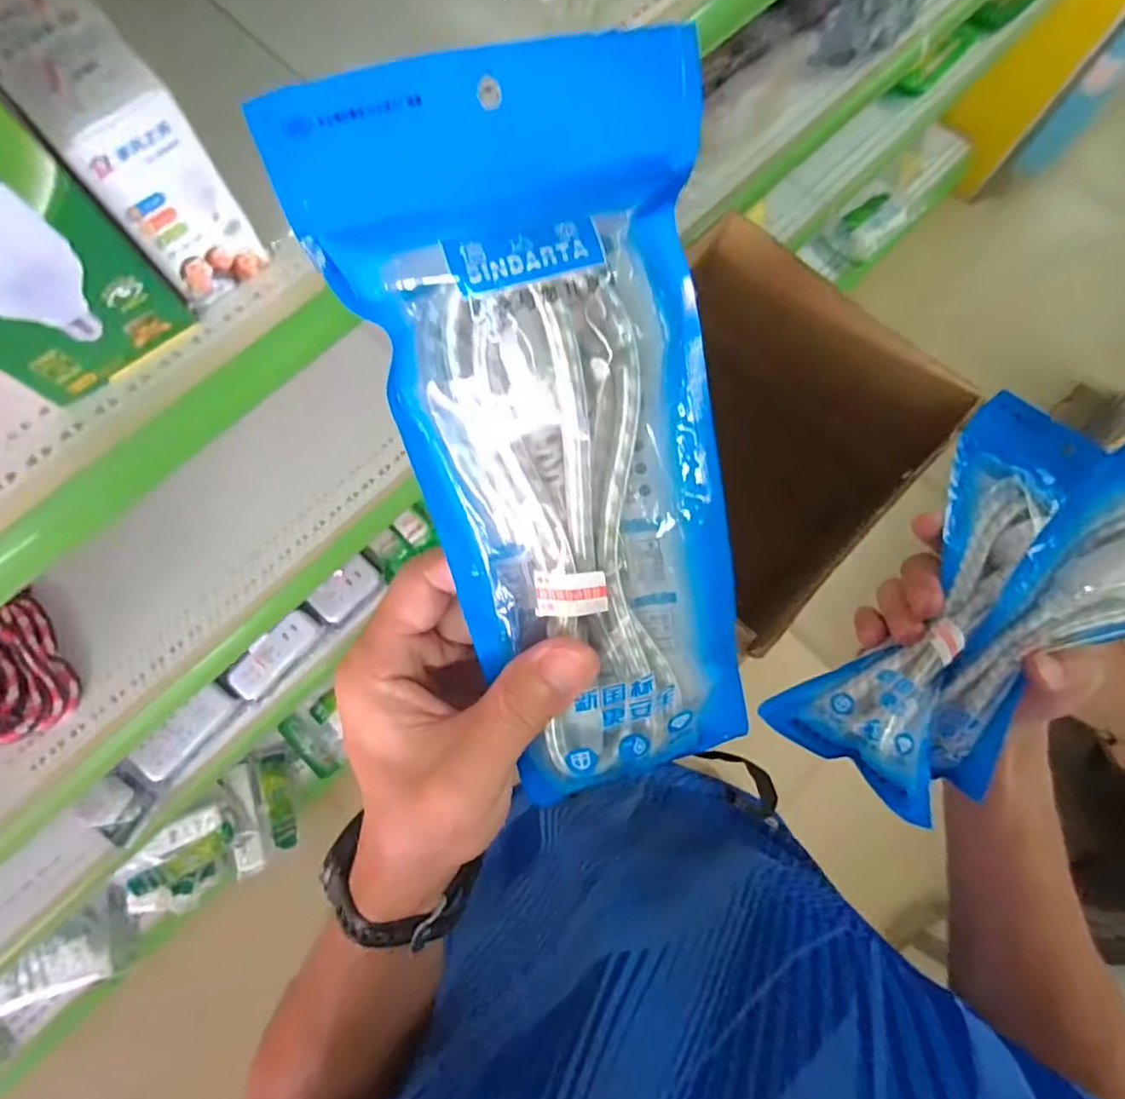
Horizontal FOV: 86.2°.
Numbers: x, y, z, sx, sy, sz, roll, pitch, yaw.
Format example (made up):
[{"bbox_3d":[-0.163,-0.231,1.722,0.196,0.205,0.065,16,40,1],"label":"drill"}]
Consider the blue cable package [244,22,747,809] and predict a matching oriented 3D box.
[{"bbox_3d":[0.009,-0.016,0.188,0.099,0.022,0.226,-20,116,-7],"label":"blue cable package"}]

